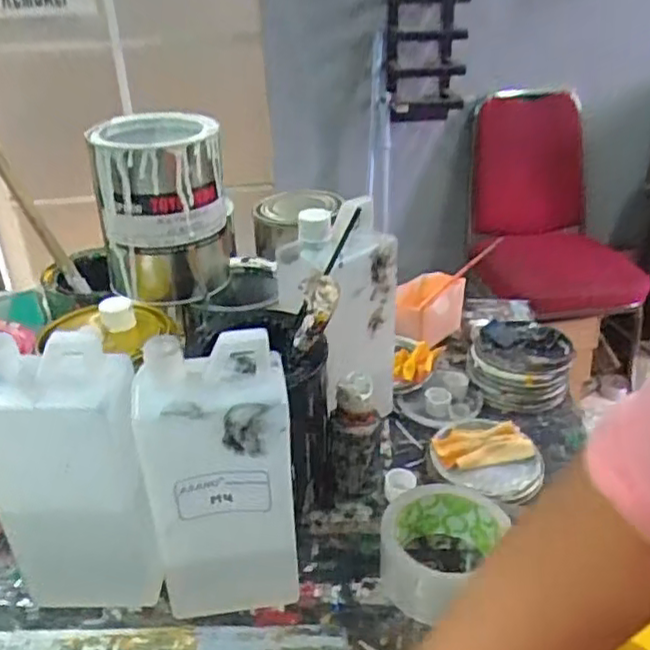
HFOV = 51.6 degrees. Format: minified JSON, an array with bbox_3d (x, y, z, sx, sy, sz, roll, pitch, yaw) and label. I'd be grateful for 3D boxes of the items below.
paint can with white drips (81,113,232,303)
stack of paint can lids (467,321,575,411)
[{"bbox_3d":[-0.138,-0.099,0.583,0.103,0.140,0.099,-12,31,-17],"label":"paint can with white drips"},{"bbox_3d":[0.212,0.041,0.729,0.102,0.040,0.113,11,32,21],"label":"stack of paint can lids"}]

